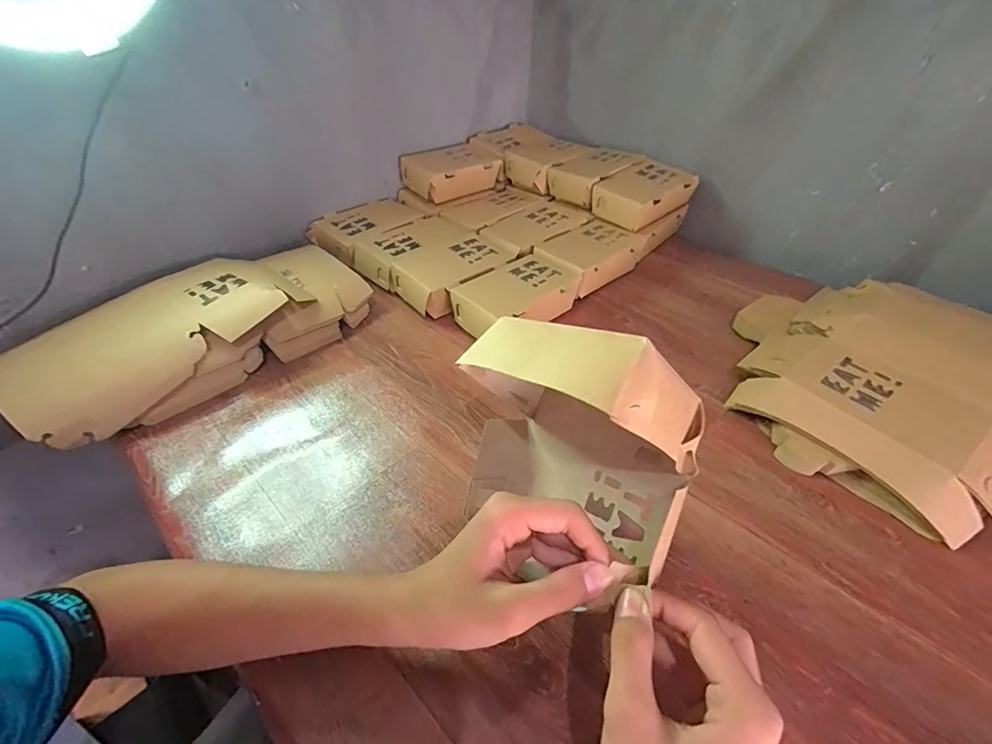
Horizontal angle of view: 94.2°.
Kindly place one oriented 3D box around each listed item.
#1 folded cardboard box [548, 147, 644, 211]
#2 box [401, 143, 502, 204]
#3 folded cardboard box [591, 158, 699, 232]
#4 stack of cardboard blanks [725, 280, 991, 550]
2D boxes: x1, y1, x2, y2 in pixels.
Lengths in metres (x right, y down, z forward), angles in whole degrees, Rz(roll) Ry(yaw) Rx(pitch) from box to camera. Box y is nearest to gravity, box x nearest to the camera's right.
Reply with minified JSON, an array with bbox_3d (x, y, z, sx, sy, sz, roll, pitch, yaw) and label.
[{"bbox_3d":[0.164,-0.325,0.768,0.146,0.050,0.094,-33,50,-32],"label":"folded cardboard box"},{"bbox_3d":[-0.079,-0.336,0.782,0.146,0.060,0.109,-31,49,-31],"label":"box"},{"bbox_3d":[0.234,-0.279,0.721,0.150,0.051,0.097,-33,49,-32],"label":"folded cardboard box"},{"bbox_3d":[0.398,0.009,0.465,0.292,0.063,0.307,-31,48,-31],"label":"stack of cardboard blanks"}]

